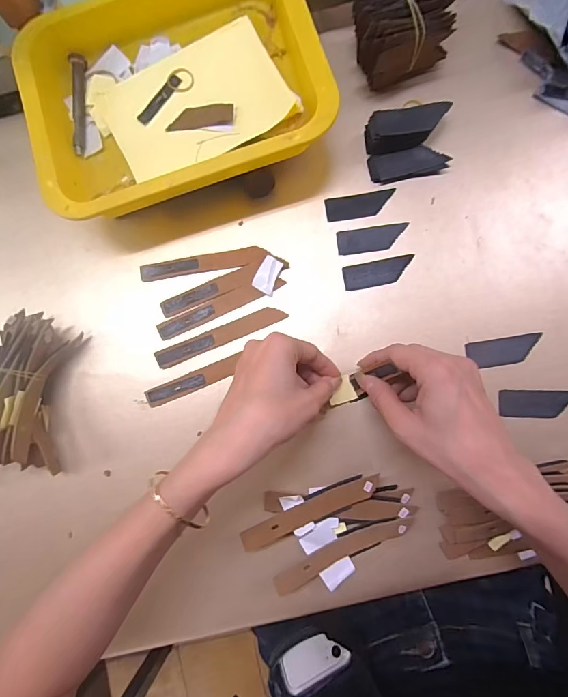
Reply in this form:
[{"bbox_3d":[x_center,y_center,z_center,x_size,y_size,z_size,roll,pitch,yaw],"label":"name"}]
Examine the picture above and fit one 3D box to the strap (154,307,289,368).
[{"bbox_3d":[-0.058,-0.011,0.353,0.122,0.005,0.016,-23,83,1],"label":"strap"}]

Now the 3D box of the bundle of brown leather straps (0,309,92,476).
[{"bbox_3d":[-0.231,0.041,0.335,0.072,0.045,0.145,9,85,4],"label":"bundle of brown leather straps"}]

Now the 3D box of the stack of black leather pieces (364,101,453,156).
[{"bbox_3d":[0.114,-0.203,0.352,0.074,0.024,0.030,-12,84,2],"label":"stack of black leather pieces"}]

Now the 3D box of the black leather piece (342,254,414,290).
[{"bbox_3d":[0.087,-0.070,0.351,0.063,0.004,0.023,-11,84,2],"label":"black leather piece"}]

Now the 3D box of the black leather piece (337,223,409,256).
[{"bbox_3d":[0.082,-0.101,0.354,0.063,0.004,0.024,-7,84,3],"label":"black leather piece"}]

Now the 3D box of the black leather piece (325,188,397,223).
[{"bbox_3d":[0.072,-0.135,0.360,0.063,0.004,0.023,-8,84,3],"label":"black leather piece"}]

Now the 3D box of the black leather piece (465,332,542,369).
[{"bbox_3d":[0.194,0.002,0.337,0.064,0.004,0.023,-9,84,2],"label":"black leather piece"}]

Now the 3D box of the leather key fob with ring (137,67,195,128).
[{"bbox_3d":[-0.111,-0.234,0.353,0.063,0.004,0.024,-43,84,-1],"label":"leather key fob with ring"}]

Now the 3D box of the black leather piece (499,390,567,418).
[{"bbox_3d":[0.218,0.048,0.327,0.062,0.004,0.023,0,91,6],"label":"black leather piece"}]

